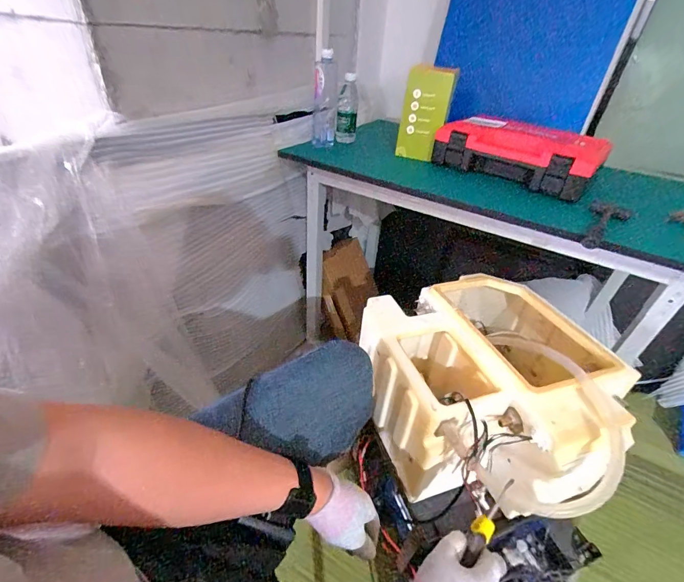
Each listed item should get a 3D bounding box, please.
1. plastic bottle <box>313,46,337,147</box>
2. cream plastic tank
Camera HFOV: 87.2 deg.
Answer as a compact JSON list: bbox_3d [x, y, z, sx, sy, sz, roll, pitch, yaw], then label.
[{"bbox_3d":[-0.046,-0.505,0.961,0.063,0.219,0.067,2,37,-4],"label":"plastic bottle"},{"bbox_3d":[0.279,0.168,0.672,0.420,0.189,0.407,-11,40,-20],"label":"cream plastic tank"}]

